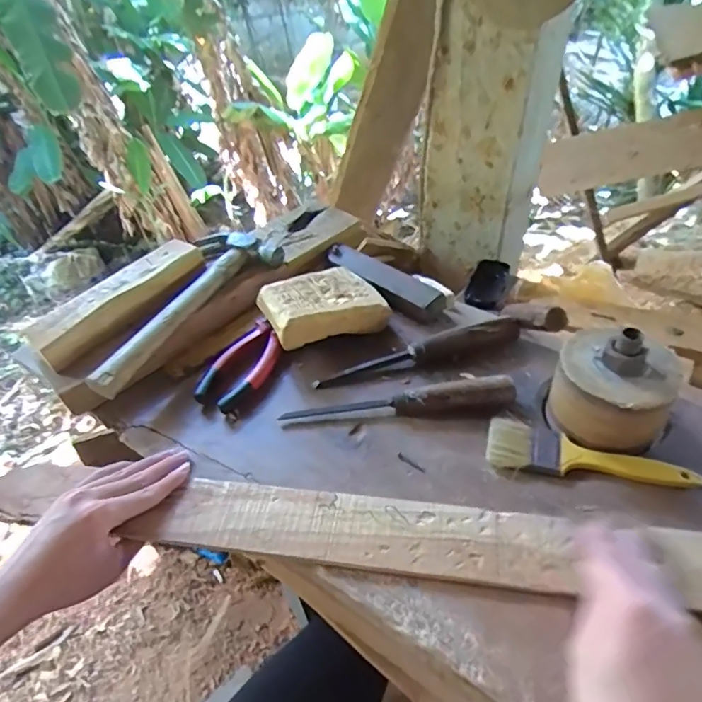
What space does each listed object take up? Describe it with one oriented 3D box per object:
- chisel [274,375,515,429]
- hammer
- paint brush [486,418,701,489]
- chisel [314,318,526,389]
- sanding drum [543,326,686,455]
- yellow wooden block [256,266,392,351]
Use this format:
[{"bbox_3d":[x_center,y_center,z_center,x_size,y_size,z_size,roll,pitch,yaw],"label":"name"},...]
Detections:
[{"bbox_3d":[0.047,0.055,0.516,0.235,0.030,0.030,-6,45,-1],"label":"chisel"},{"bbox_3d":[-0.203,-0.066,0.611,0.097,0.033,0.294,25,52,26],"label":"hammer"},{"bbox_3d":[0.217,0.093,0.467,0.174,0.009,0.055,5,46,10],"label":"paint brush"},{"bbox_3d":[0.077,0.000,0.564,0.234,0.028,0.023,-12,46,-7],"label":"chisel"},{"bbox_3d":[0.241,0.034,0.467,0.100,0.102,0.093,-2,45,2],"label":"sanding drum"},{"bbox_3d":[-0.036,-0.058,0.614,0.138,0.045,0.100,-21,47,-15],"label":"yellow wooden block"}]

